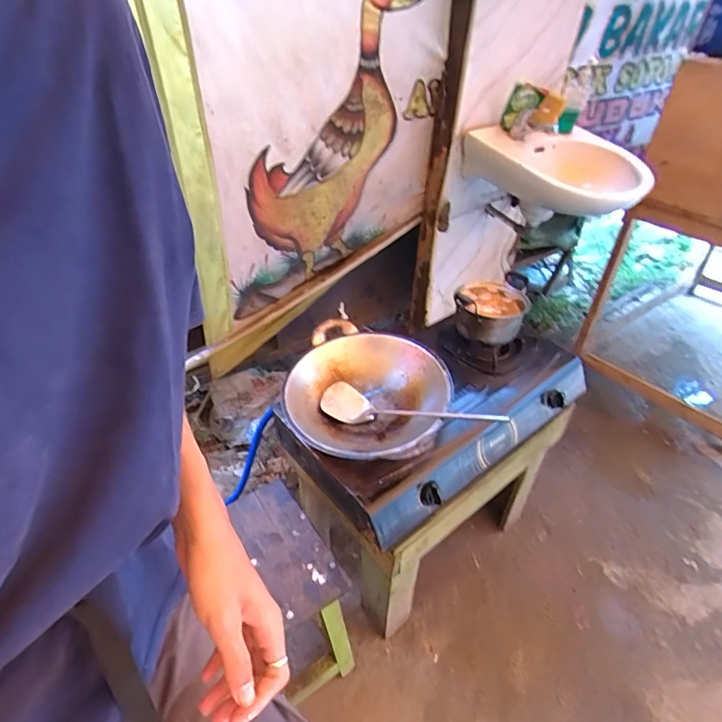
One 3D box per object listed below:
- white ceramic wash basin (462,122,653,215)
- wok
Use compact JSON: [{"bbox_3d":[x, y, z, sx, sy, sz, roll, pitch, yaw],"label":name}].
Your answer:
[{"bbox_3d":[0.576,-0.563,1.343,0.430,0.127,0.391,3,41,-3],"label":"white ceramic wash basin"},{"bbox_3d":[0.008,0.071,0.960,0.311,0.101,0.303,0,38,0],"label":"wok"}]

